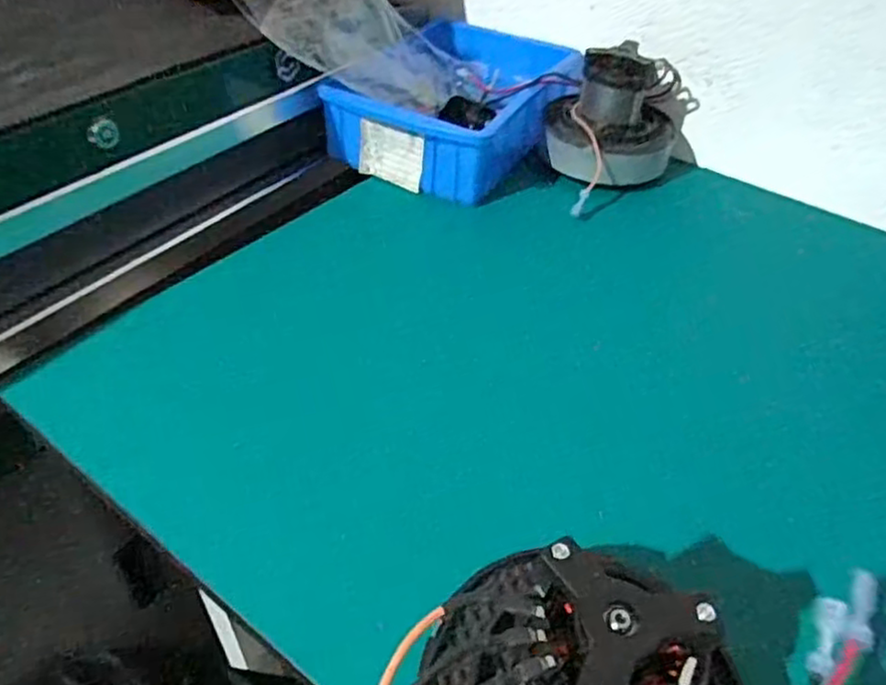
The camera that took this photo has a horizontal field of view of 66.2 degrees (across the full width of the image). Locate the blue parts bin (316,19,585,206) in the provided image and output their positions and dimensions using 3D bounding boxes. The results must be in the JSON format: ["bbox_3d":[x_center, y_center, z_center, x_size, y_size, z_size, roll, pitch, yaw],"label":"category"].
[{"bbox_3d":[0.019,-0.242,0.692,0.176,0.075,0.245,19,44,17],"label":"blue parts bin"}]

